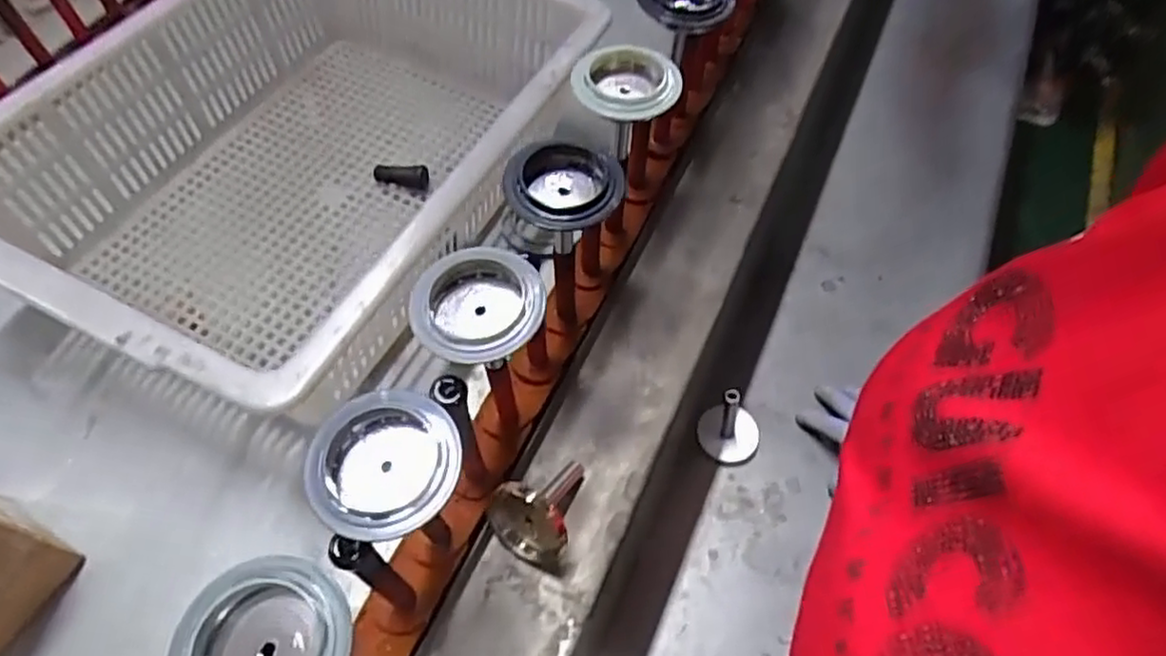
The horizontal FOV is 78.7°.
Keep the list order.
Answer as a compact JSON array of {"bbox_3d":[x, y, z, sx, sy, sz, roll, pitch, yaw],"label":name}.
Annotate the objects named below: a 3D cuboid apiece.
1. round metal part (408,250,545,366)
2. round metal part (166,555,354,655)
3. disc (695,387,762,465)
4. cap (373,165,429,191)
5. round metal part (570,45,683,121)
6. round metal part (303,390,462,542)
[{"bbox_3d":[-0.064,-0.010,0.440,0.075,0.031,0.074,0,56,0],"label":"round metal part"},{"bbox_3d":[-0.149,0.149,0.331,0.075,0.017,0.079,0,56,0],"label":"round metal part"},{"bbox_3d":[0.157,0.099,0.735,0.068,0.070,0.065,0,56,0],"label":"disc"},{"bbox_3d":[-0.181,-0.154,0.711,0.053,0.020,0.020,9,56,7],"label":"cap"},{"bbox_3d":[0.034,-0.188,0.540,0.079,0.020,0.079,0,56,0],"label":"round metal part"},{"bbox_3d":[-0.106,0.074,0.383,0.072,0.027,0.080,23,61,9],"label":"round metal part"}]

